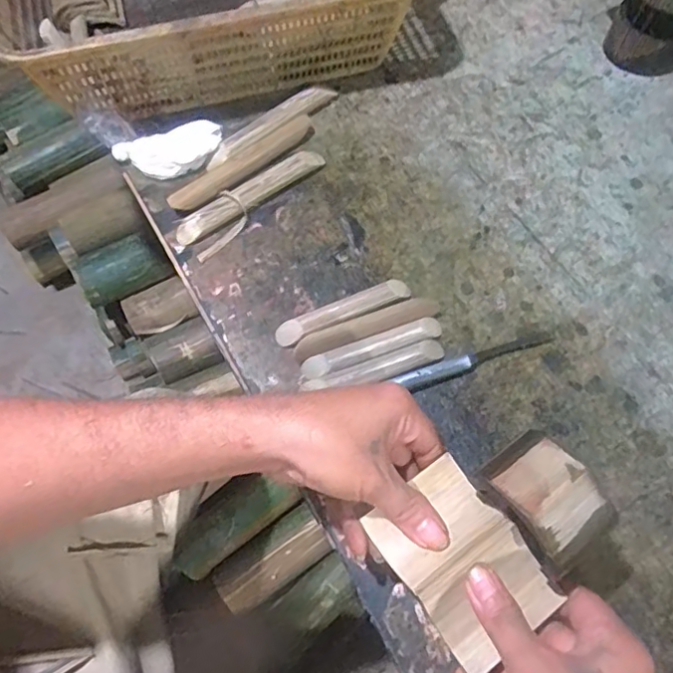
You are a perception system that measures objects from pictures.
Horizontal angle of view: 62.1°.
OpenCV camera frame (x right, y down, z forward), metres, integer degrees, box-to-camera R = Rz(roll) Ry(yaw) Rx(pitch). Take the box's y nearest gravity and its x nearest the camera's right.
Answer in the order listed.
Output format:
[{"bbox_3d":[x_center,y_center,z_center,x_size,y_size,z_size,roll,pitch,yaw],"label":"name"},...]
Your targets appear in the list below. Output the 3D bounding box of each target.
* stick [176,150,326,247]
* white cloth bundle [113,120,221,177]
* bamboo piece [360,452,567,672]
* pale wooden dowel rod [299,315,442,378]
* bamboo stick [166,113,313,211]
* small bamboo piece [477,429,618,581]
[{"bbox_3d":[-0.077,-0.128,0.500,0.150,0.012,0.024,-35,68,-15],"label":"stick"},{"bbox_3d":[-0.153,-0.170,0.517,0.096,0.015,0.048,-17,65,-11],"label":"white cloth bundle"},{"bbox_3d":[0.074,0.132,0.333,0.072,0.016,0.102,-34,68,-15],"label":"bamboo piece"},{"bbox_3d":[0.029,0.010,0.447,0.115,0.014,0.018,-19,65,-8],"label":"pale wooden dowel rod"},{"bbox_3d":[-0.084,-0.162,0.521,0.157,0.008,0.026,-36,69,-16],"label":"bamboo stick"},{"bbox_3d":[0.116,0.089,0.308,0.050,0.018,0.066,-31,69,-17],"label":"small bamboo piece"}]

